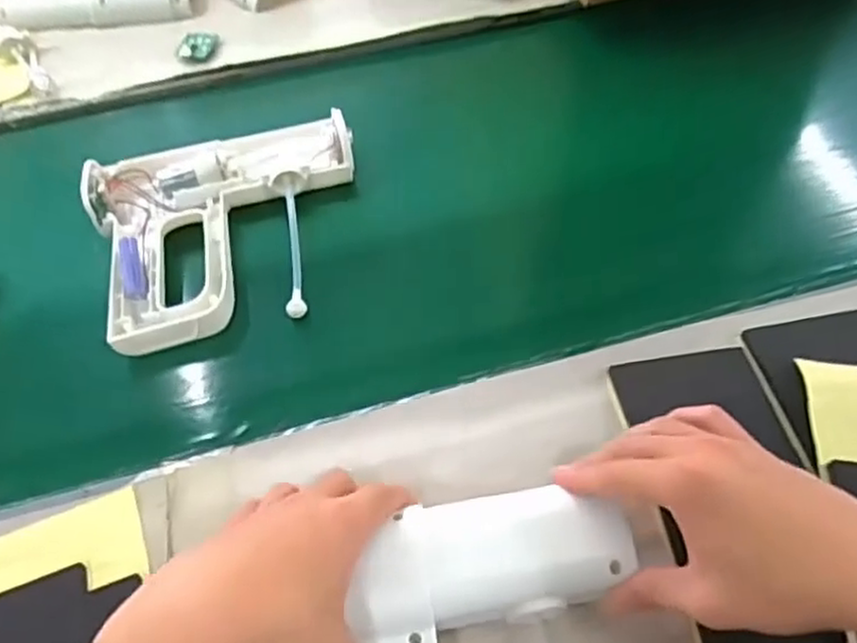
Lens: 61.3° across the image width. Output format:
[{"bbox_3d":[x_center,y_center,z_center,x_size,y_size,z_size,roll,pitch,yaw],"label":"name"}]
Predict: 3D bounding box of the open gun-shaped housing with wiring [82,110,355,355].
[{"bbox_3d":[-0.152,-0.083,0.564,0.205,0.036,0.182,-15,55,-6],"label":"open gun-shaped housing with wiring"}]

